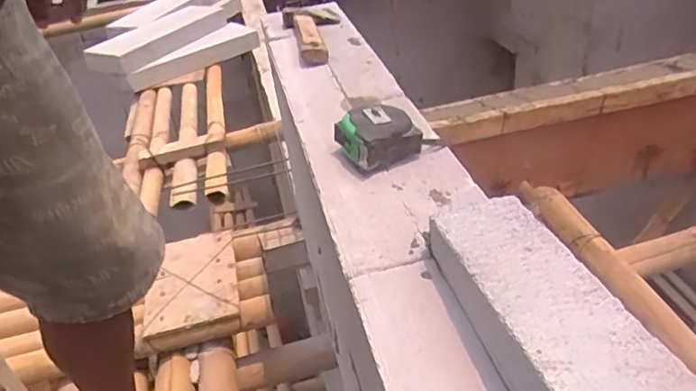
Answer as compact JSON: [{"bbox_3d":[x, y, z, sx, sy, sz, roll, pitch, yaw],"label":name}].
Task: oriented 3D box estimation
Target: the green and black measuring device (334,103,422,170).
[{"bbox_3d":[0.034,-0.064,0.598,0.079,0.043,0.083,-20,37,-17],"label":"green and black measuring device"}]

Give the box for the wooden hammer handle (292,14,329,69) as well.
[{"bbox_3d":[-0.064,-0.258,0.906,0.042,0.032,0.192,-10,35,-4],"label":"wooden hammer handle"}]

